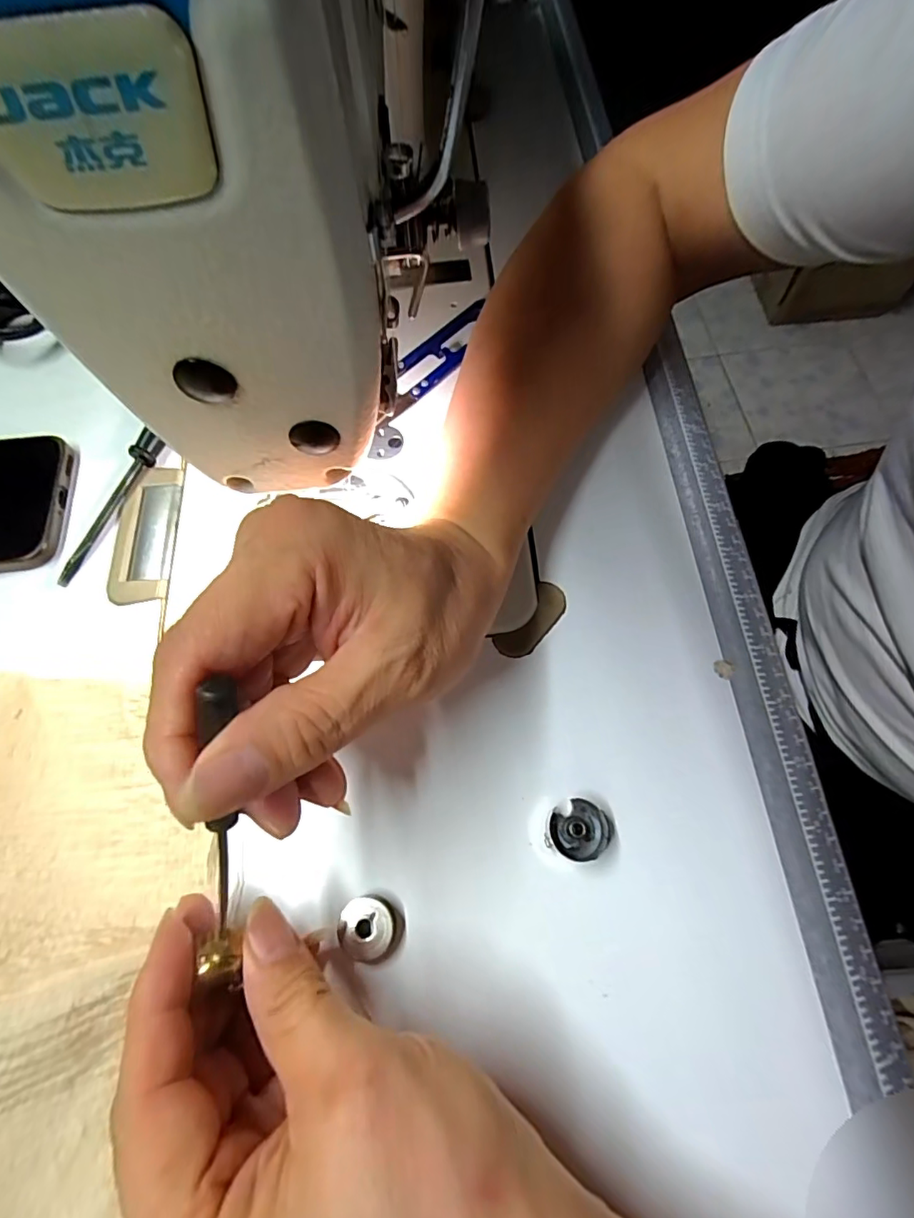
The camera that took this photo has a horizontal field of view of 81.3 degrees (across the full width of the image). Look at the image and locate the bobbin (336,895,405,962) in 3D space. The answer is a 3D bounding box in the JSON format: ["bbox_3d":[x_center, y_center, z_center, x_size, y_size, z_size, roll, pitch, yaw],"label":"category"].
[{"bbox_3d":[-0.032,0.118,0.197,0.023,0.010,0.021,-1,68,4],"label":"bobbin"}]

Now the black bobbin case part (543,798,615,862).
[{"bbox_3d":[0.048,0.087,0.208,0.023,0.014,0.023,-1,68,4],"label":"black bobbin case part"}]

